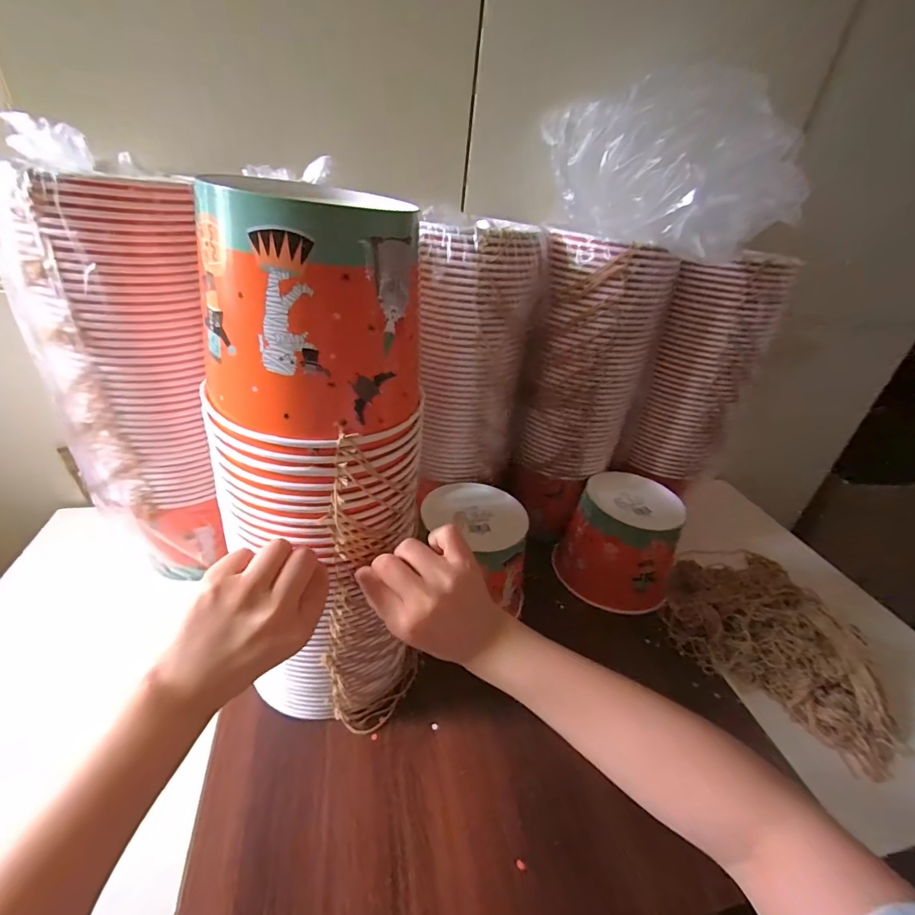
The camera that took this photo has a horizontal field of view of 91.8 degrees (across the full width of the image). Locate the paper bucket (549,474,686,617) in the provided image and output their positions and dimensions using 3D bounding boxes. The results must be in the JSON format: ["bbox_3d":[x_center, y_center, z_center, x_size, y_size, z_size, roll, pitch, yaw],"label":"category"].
[{"bbox_3d":[0.234,0.117,0.625,0.151,0.126,0.145,26,36,27],"label":"paper bucket"}]

